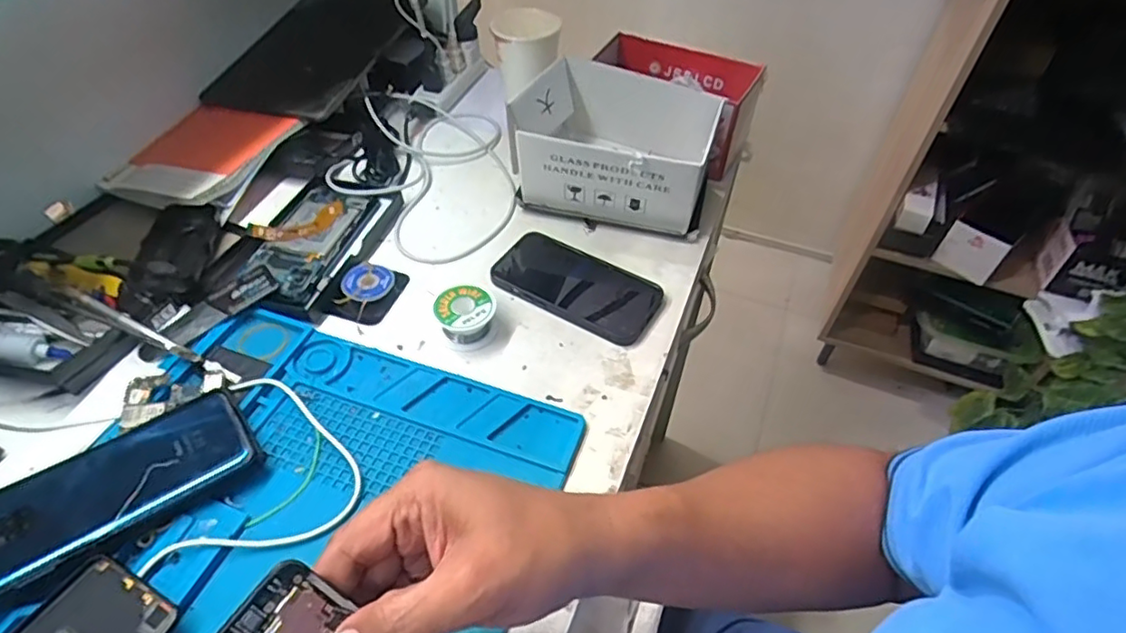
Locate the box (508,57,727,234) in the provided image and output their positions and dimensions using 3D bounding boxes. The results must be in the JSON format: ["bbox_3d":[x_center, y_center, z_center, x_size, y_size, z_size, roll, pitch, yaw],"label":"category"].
[{"bbox_3d":[0.052,-0.172,0.618,0.185,0.112,0.132,15,49,11],"label":"box"}]

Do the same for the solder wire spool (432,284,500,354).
[{"bbox_3d":[-0.082,0.001,0.519,0.048,0.031,0.046,1,48,-1],"label":"solder wire spool"}]

